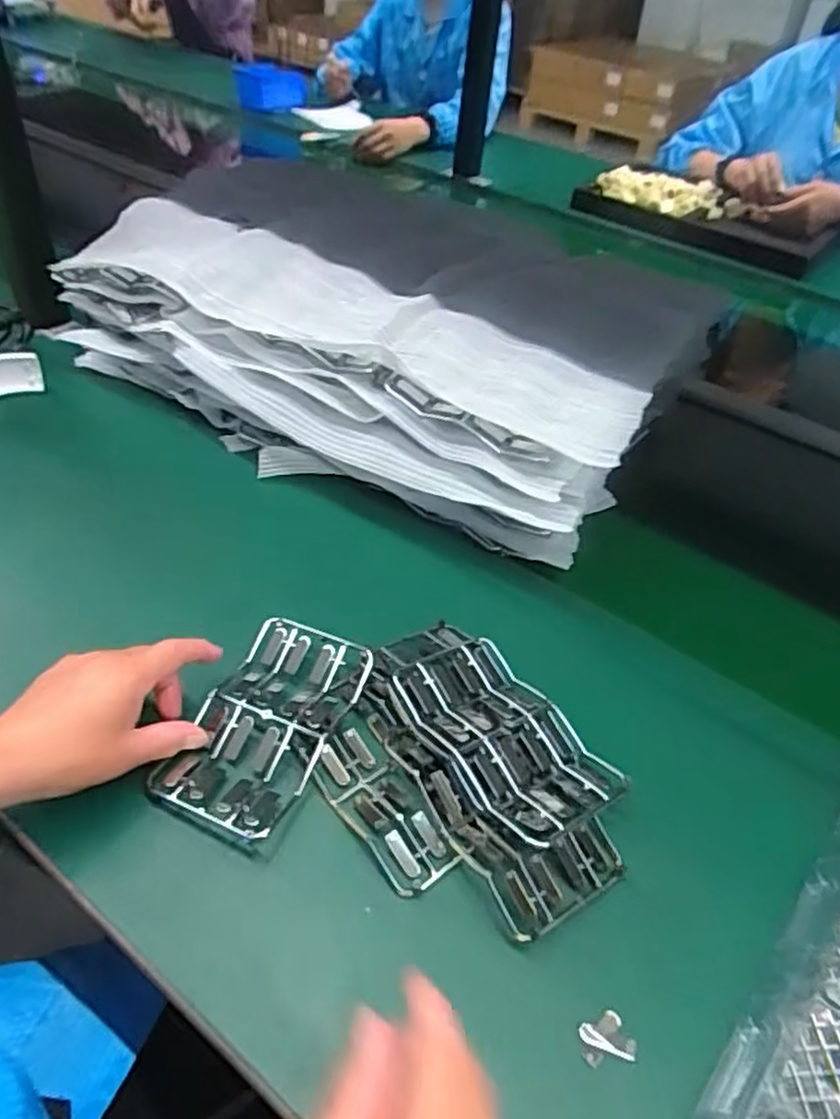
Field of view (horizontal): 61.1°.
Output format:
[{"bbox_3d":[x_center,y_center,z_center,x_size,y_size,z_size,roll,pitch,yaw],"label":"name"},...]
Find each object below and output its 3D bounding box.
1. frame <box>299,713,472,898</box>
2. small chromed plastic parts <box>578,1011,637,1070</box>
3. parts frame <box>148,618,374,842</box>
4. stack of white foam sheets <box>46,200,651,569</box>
[{"bbox_3d":[-0.025,0.154,0.462,0.051,0.016,0.120,-28,53,-27],"label":"frame"},{"bbox_3d":[0.099,0.255,0.377,0.027,0.004,0.023,-10,47,-13],"label":"small chromed plastic parts"},{"bbox_3d":[-0.103,0.112,0.491,0.090,0.025,0.153,19,48,15],"label":"parts frame"},{"bbox_3d":[-0.087,-0.164,0.687,0.557,0.172,0.143,28,50,21],"label":"stack of white foam sheets"}]

